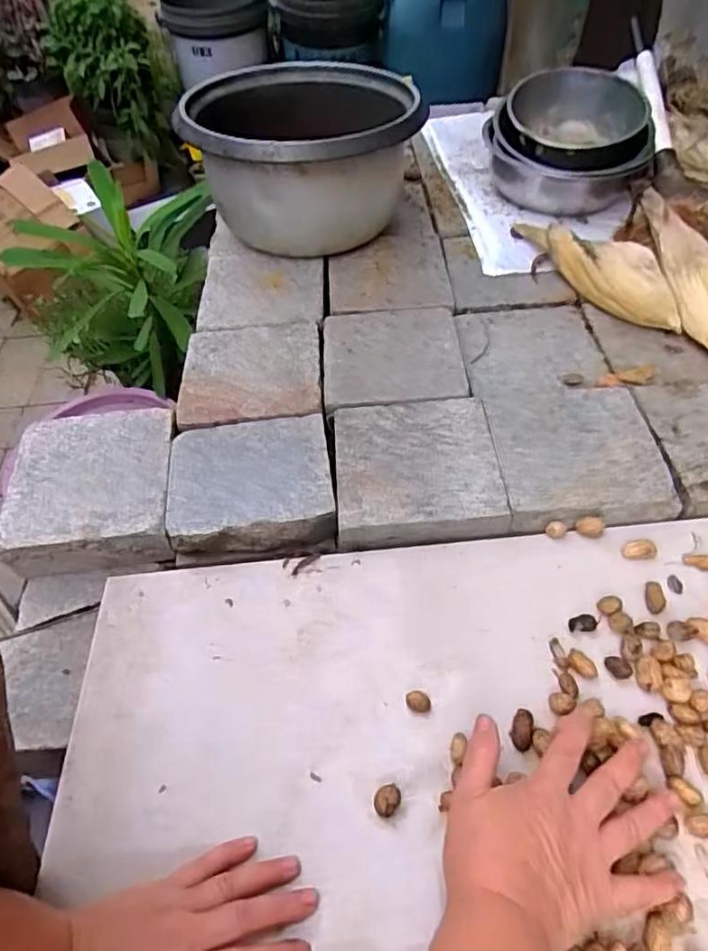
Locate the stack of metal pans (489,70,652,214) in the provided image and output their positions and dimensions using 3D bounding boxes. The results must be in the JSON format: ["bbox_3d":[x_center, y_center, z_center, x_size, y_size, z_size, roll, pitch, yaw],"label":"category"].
[{"bbox_3d":[0.296,-0.465,0.830,0.204,0.120,0.204,13,54,13],"label":"stack of metal pans"}]

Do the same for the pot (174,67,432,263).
[{"bbox_3d":[-0.059,-0.410,0.777,0.281,0.168,0.281,-2,52,2],"label":"pot"}]

